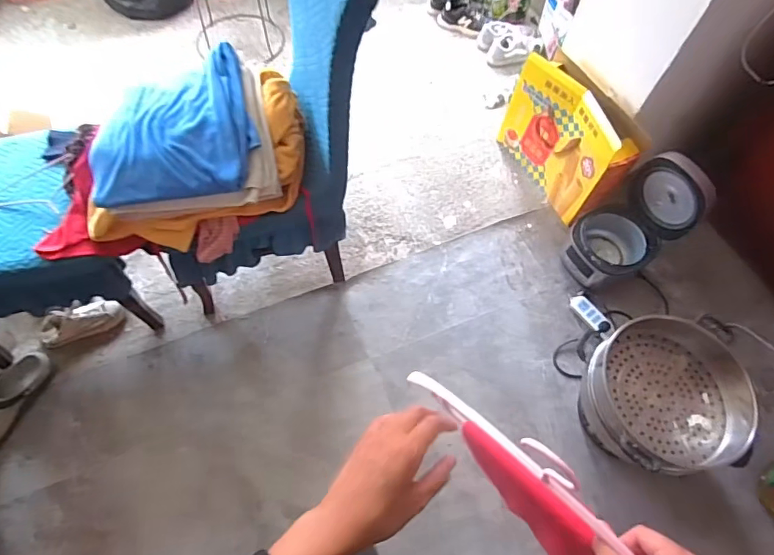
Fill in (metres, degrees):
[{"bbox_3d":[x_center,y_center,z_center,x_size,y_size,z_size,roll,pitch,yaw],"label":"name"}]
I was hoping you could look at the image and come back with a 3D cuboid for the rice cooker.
[{"bbox_3d":[0.755,-0.159,1.519,0.298,0.401,0.246,-36,71,-19],"label":"rice cooker"}]

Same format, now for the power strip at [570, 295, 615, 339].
[{"bbox_3d":[0.665,0.122,1.574,0.058,0.039,0.164,-26,68,-15],"label":"power strip"}]

